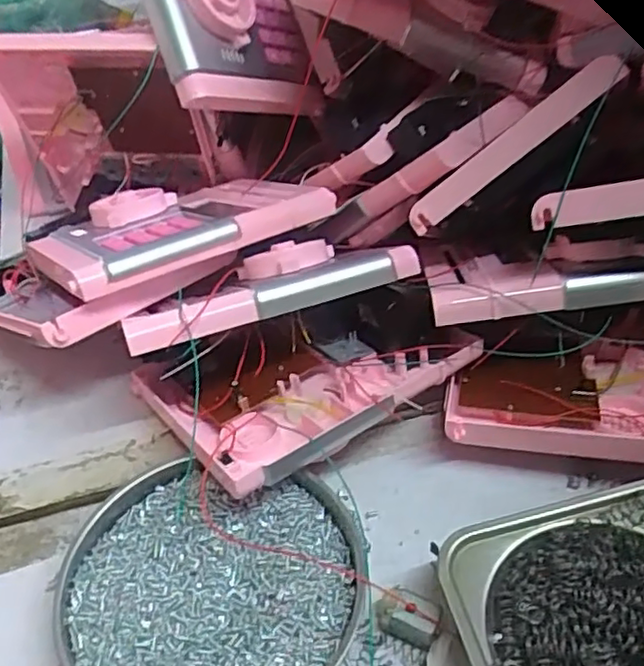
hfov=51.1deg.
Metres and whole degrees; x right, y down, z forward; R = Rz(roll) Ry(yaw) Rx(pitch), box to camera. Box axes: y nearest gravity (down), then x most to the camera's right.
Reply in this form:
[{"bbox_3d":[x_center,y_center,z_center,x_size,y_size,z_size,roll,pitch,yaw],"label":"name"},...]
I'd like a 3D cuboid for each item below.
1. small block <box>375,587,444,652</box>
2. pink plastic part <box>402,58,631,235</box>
[{"bbox_3d":[0.039,0.129,0.305,0.028,0.014,0.018,15,46,17],"label":"small block"},{"bbox_3d":[0.097,-0.097,0.353,0.016,0.127,0.005,50,25,-5],"label":"pink plastic part"}]

